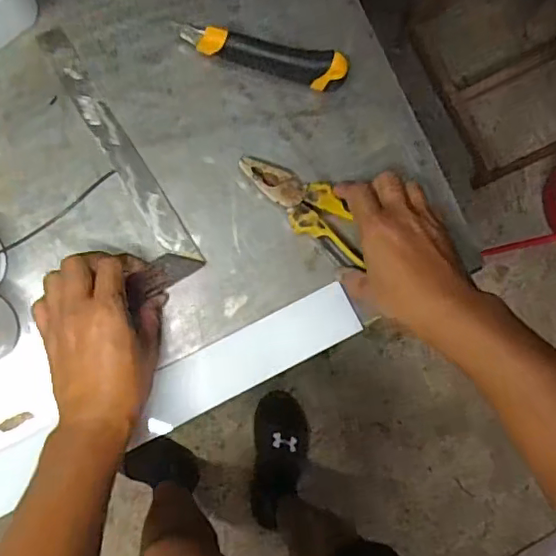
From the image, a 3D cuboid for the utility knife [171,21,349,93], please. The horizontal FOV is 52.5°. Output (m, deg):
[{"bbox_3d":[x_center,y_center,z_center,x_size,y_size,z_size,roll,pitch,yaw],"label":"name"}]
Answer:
[{"bbox_3d":[-0.015,-0.200,0.507,0.153,0.043,0.021,15,87,-6],"label":"utility knife"}]

